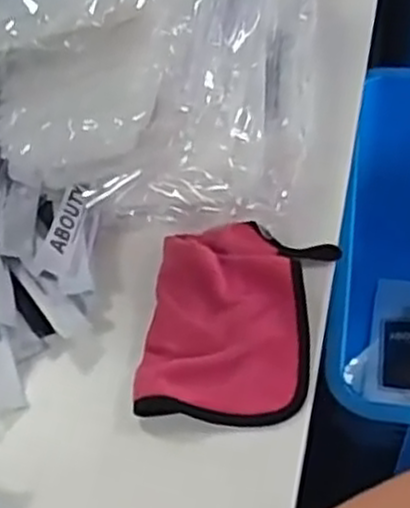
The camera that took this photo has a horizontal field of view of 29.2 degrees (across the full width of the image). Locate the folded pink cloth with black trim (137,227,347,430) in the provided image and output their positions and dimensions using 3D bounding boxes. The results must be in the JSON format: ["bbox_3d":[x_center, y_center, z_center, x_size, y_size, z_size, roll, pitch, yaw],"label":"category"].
[{"bbox_3d":[0.020,0.042,0.535,0.111,0.024,0.146,6,54,9],"label":"folded pink cloth with black trim"}]

